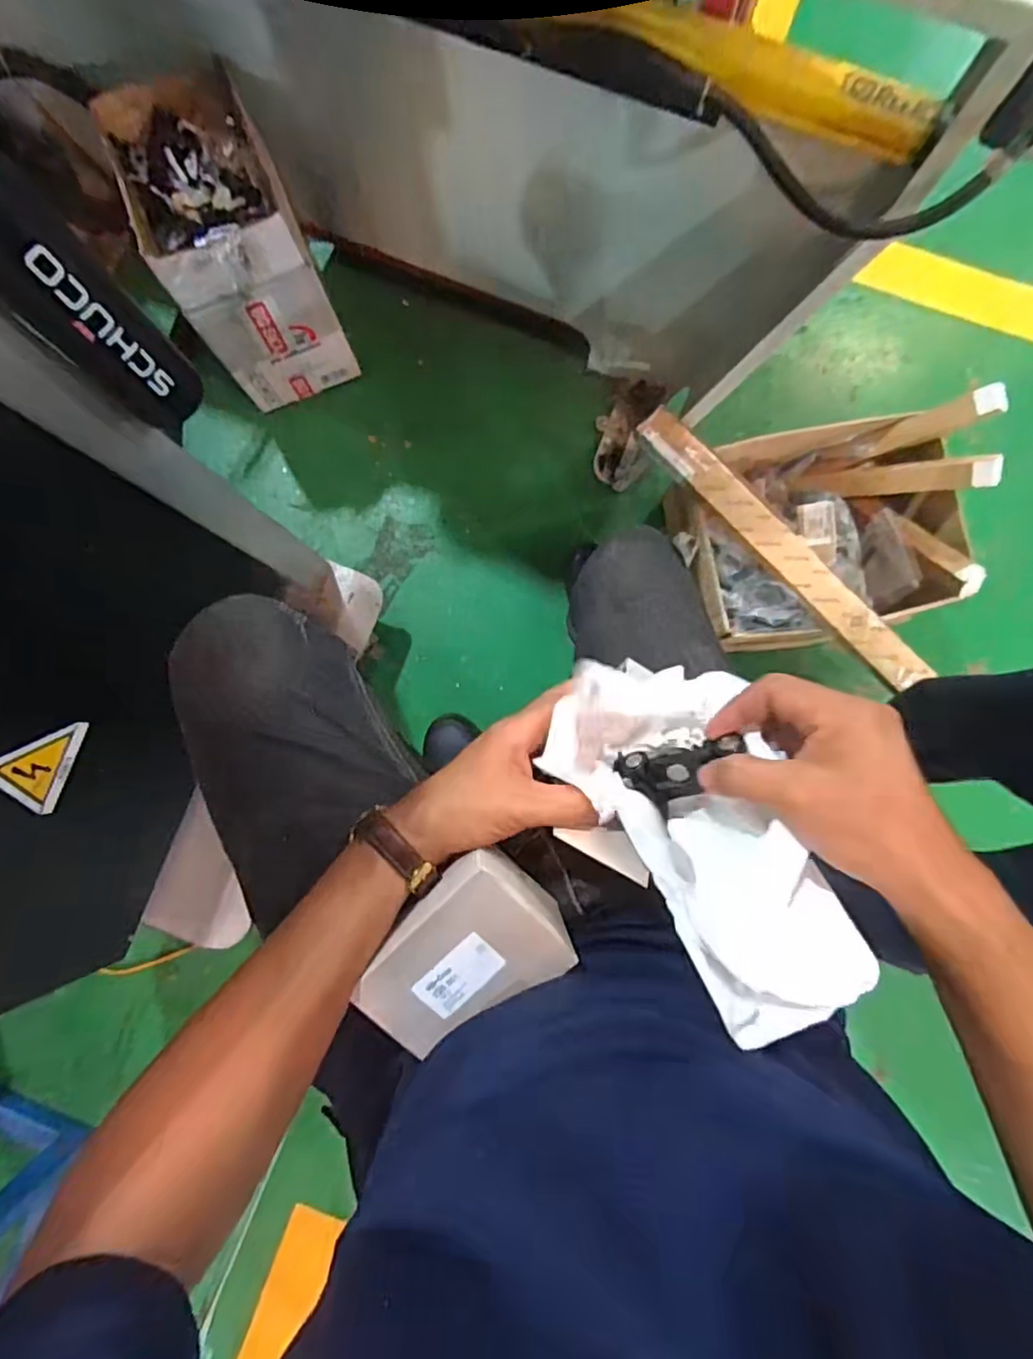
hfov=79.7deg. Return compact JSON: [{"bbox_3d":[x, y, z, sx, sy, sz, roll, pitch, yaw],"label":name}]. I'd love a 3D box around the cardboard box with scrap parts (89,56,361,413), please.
[{"bbox_3d":[-0.434,-0.660,1.001,0.200,0.378,0.301,-25,85,-1],"label":"cardboard box with scrap parts"}]

